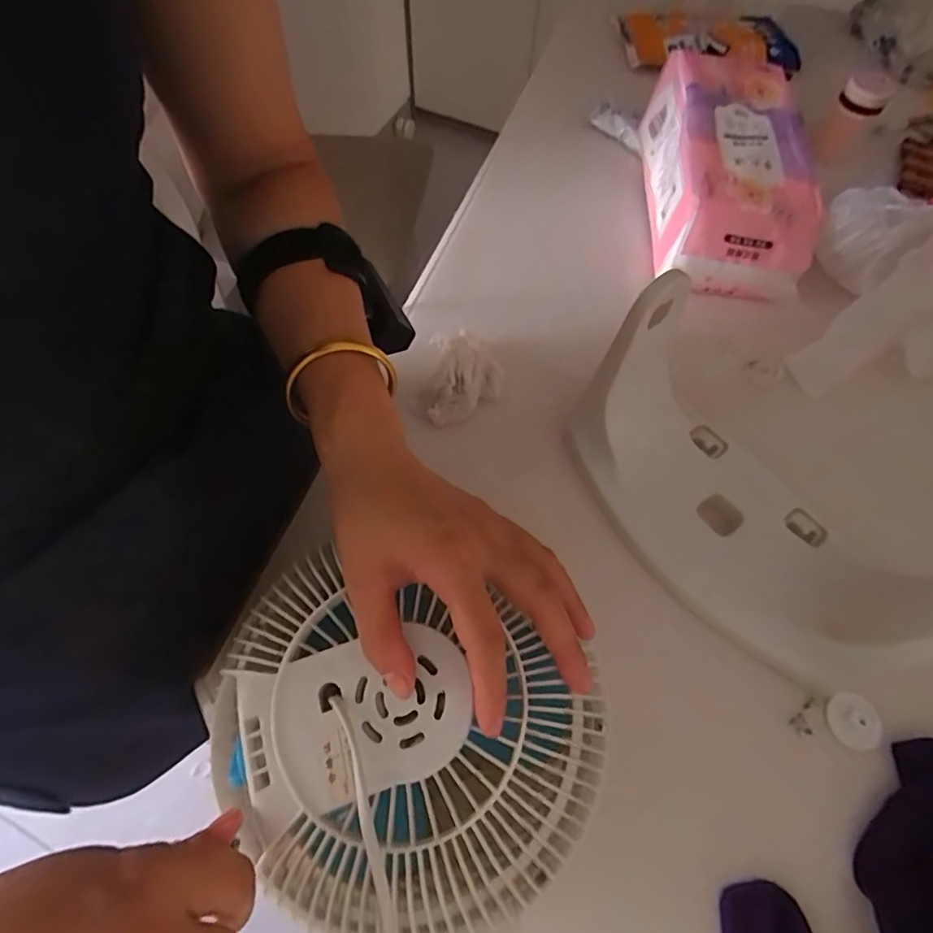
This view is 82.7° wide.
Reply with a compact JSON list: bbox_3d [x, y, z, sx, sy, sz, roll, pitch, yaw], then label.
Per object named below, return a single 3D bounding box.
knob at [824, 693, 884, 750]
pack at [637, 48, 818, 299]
[{"bbox_3d":[0.268,0.175,0.365,0.035,0.007,0.036,1,64,-2],"label":"knob"},{"bbox_3d":[0.269,-0.304,0.552,0.137,0.085,0.266,6,64,1],"label":"pack"}]

